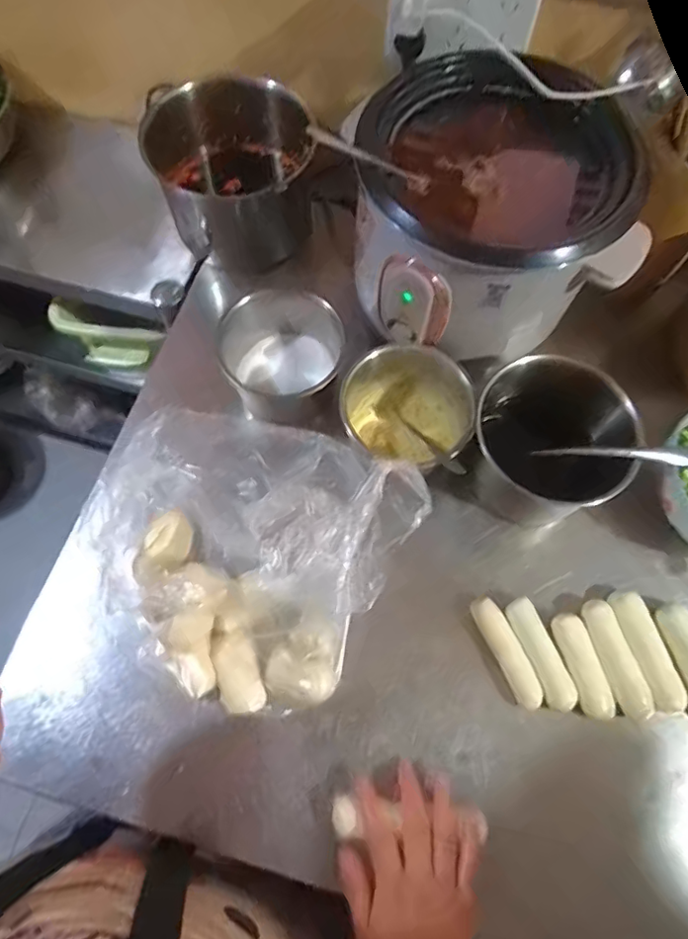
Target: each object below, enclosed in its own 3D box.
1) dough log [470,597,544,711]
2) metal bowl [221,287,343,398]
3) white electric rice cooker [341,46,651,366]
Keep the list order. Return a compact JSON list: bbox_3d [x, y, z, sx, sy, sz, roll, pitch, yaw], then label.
[{"bbox_3d":[0.152,0.173,0.527,0.025,0.026,0.103,-24,71,-11],"label":"dough log"},{"bbox_3d":[-0.072,-0.140,0.626,0.128,0.081,0.108,-3,68,-3],"label":"metal bowl"},{"bbox_3d":[0.132,-0.259,0.568,0.238,0.172,0.258,-9,69,-6],"label":"white electric rice cooker"}]

